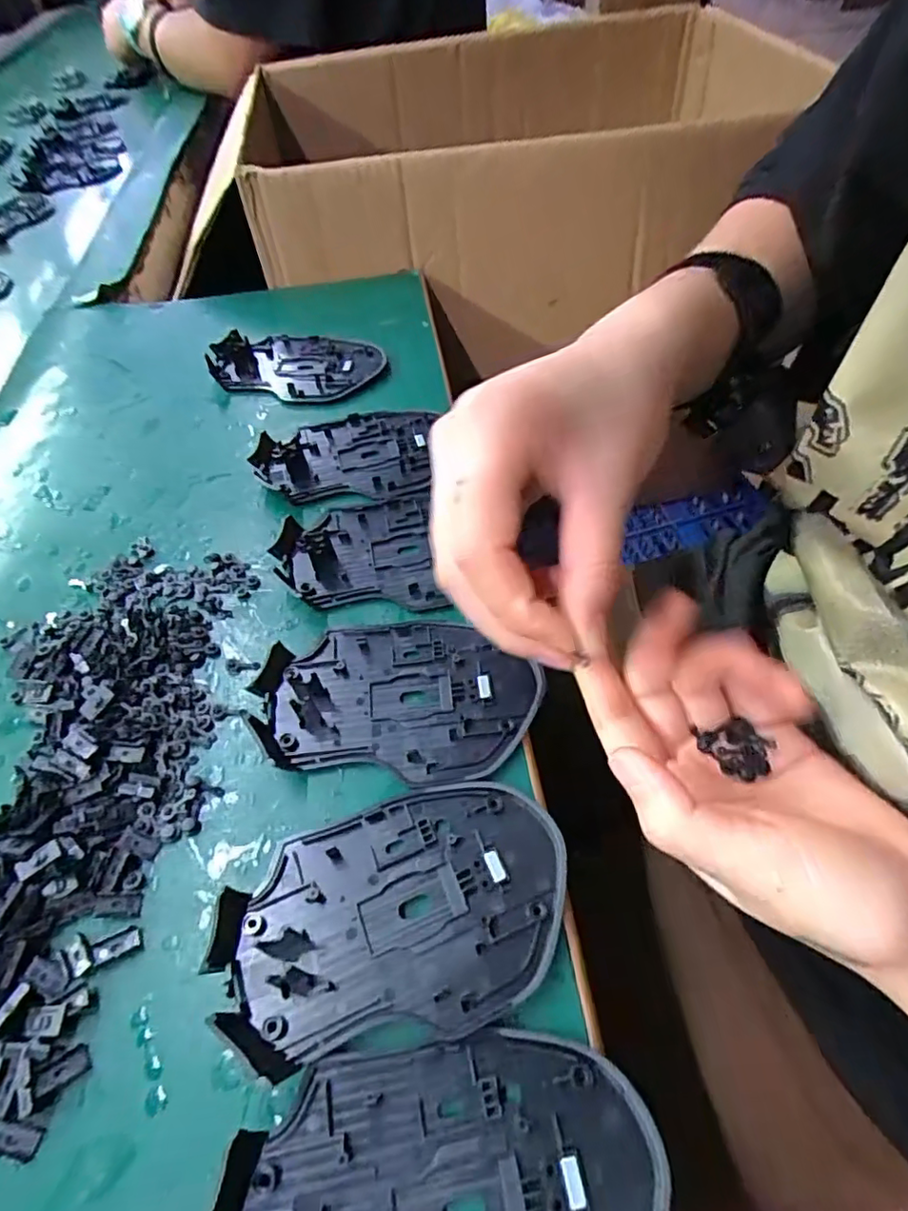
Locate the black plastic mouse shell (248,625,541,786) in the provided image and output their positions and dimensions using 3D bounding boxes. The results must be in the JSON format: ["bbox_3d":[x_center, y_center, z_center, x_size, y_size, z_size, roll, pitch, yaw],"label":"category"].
[{"bbox_3d":[-0.023,0.036,0.247,0.114,0.010,0.070,3,54,6],"label":"black plastic mouse shell"}]

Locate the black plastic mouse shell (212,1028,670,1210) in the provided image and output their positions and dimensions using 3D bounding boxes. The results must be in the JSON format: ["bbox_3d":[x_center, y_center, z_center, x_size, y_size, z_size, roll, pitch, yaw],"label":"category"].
[{"bbox_3d":[-0.003,0.158,0.154,0.113,0.010,0.071,-9,53,-2],"label":"black plastic mouse shell"}]

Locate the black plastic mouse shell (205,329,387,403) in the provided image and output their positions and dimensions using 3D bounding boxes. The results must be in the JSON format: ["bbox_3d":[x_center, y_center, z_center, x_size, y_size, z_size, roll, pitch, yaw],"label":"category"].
[{"bbox_3d":[-0.107,-0.166,0.400,0.115,0.014,0.069,5,54,8],"label":"black plastic mouse shell"}]

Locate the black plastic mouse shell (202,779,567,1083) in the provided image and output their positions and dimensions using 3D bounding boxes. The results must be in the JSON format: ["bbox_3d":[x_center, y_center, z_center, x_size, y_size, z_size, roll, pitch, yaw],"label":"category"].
[{"bbox_3d":[-0.019,0.100,0.198,0.113,0.009,0.072,-11,53,-4],"label":"black plastic mouse shell"}]

